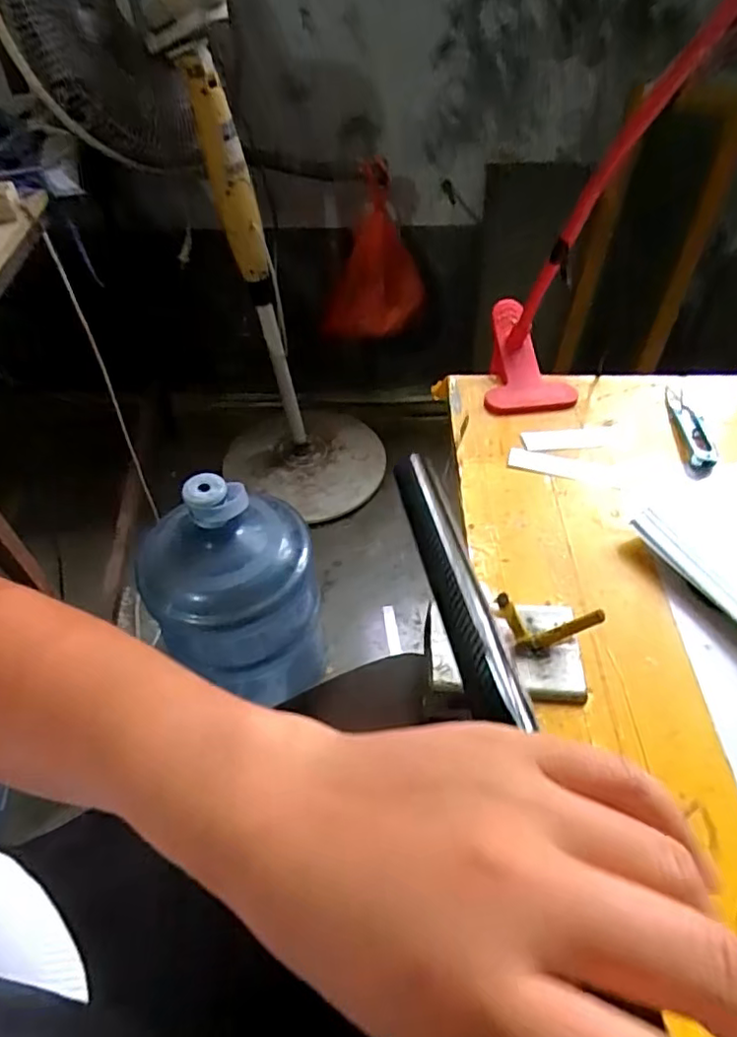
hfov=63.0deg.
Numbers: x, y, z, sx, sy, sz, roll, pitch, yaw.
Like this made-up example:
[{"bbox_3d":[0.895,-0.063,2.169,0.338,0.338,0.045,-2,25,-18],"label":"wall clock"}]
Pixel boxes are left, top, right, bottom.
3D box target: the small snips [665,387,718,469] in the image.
[{"bbox_3d":[0.242,-0.071,0.452,0.020,0.009,0.096,2,47,4],"label":"small snips"}]

